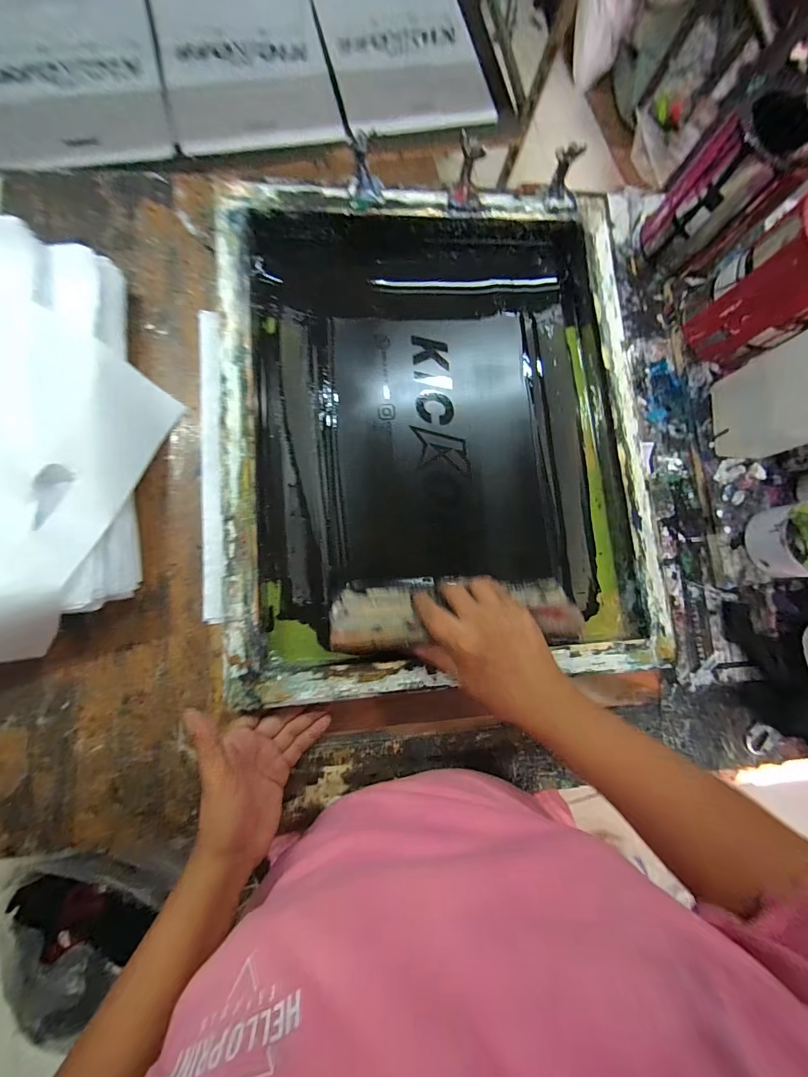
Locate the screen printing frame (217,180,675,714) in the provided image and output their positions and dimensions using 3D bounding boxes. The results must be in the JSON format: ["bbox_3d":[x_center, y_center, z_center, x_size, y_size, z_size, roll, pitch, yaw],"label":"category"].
[{"bbox_3d":[0.037,-0.122,0.445,0.441,0.057,0.538,-4,83,-6],"label":"screen printing frame"}]

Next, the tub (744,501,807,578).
[{"bbox_3d":[0.458,0.004,0.458,0.100,0.050,0.081,0,82,-6],"label":"tub"}]

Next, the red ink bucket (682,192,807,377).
[{"bbox_3d":[0.411,-0.280,0.438,0.113,0.161,0.103,1,82,-5],"label":"red ink bucket"}]

